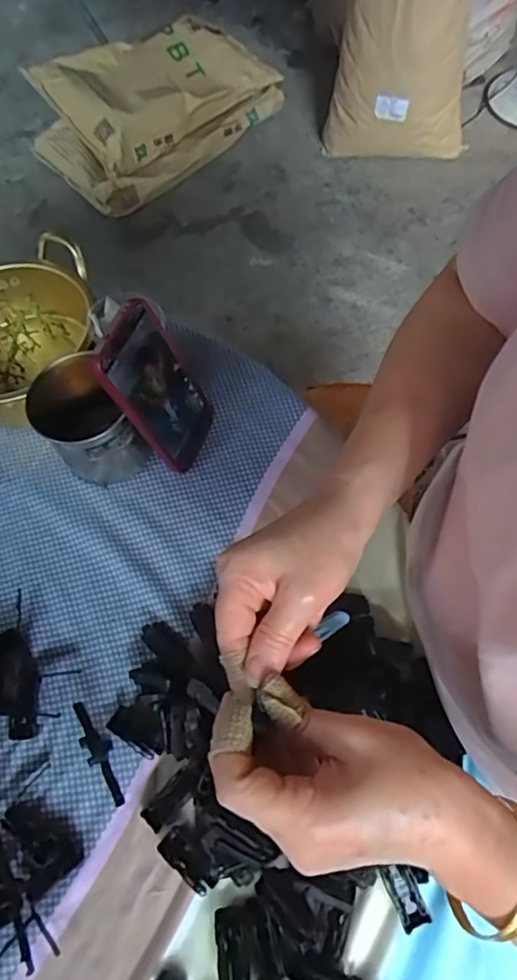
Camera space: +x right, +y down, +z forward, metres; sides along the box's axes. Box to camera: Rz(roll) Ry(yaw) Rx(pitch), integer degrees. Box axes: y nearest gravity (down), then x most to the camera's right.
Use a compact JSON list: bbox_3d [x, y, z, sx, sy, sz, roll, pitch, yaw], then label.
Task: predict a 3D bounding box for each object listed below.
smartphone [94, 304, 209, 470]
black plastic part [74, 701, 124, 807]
[{"bbox_3d":[-0.084,-0.086,0.503,0.010,0.158,0.080,14,65,28],"label":"smartphone"},{"bbox_3d":[-0.126,0.205,0.454,0.020,0.008,0.084,-33,69,-12],"label":"black plastic part"}]

